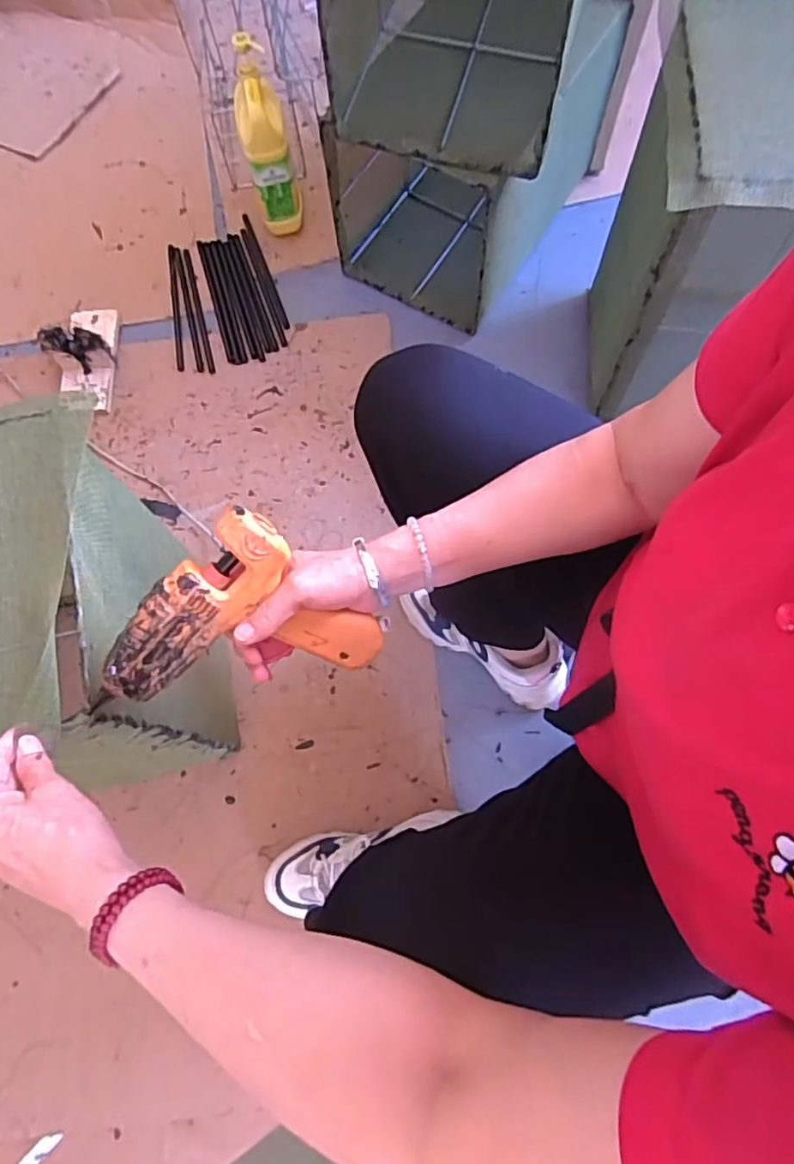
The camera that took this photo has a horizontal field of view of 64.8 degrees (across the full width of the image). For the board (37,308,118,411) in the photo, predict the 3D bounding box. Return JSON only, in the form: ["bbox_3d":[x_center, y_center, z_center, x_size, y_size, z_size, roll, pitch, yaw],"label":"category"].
[{"bbox_3d":[-0.515,-0.380,1.017,0.094,0.077,0.196,-8,73,-1],"label":"board"}]

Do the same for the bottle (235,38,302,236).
[{"bbox_3d":[-0.212,-0.710,1.020,0.074,0.250,0.125,-14,73,-3],"label":"bottle"}]

